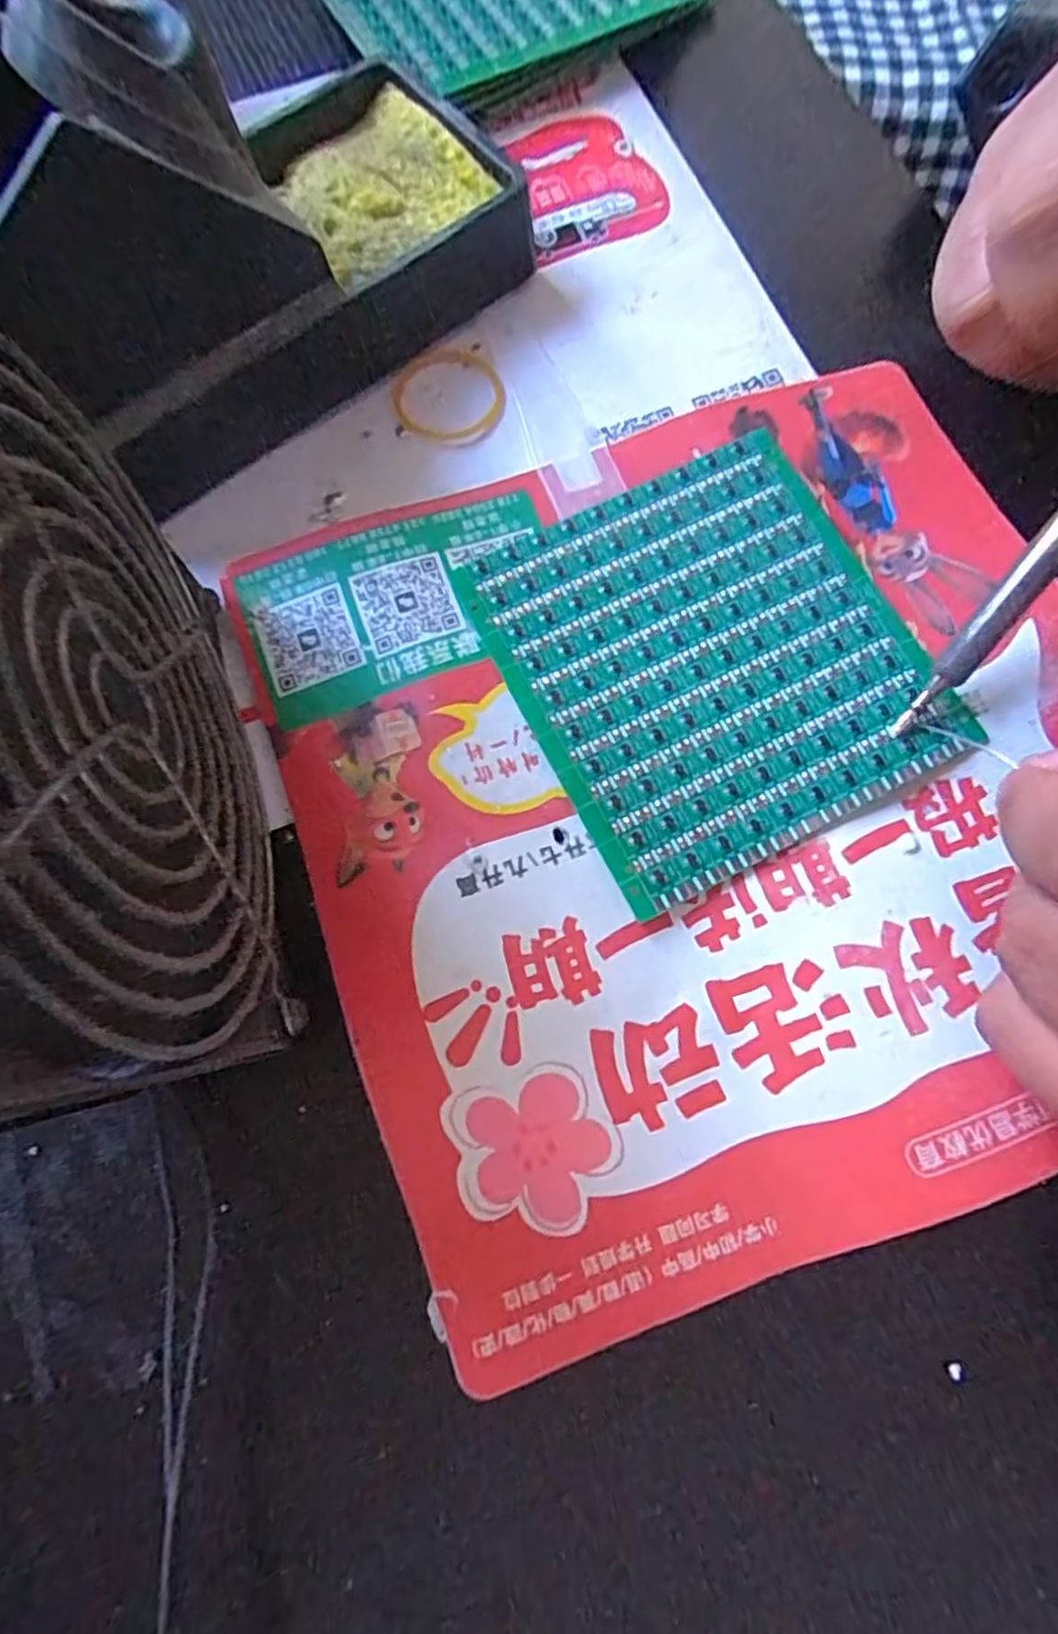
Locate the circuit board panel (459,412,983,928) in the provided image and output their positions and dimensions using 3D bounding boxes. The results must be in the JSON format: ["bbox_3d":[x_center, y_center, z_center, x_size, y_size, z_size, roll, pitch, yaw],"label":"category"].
[{"bbox_3d":[0.044,-0.040,0.176,0.092,0.005,0.098,-26,76,-7],"label":"circuit board panel"}]

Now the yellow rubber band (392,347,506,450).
[{"bbox_3d":[-0.023,-0.122,0.204,0.031,0.004,0.034,0,75,0],"label":"yellow rubber band"}]

